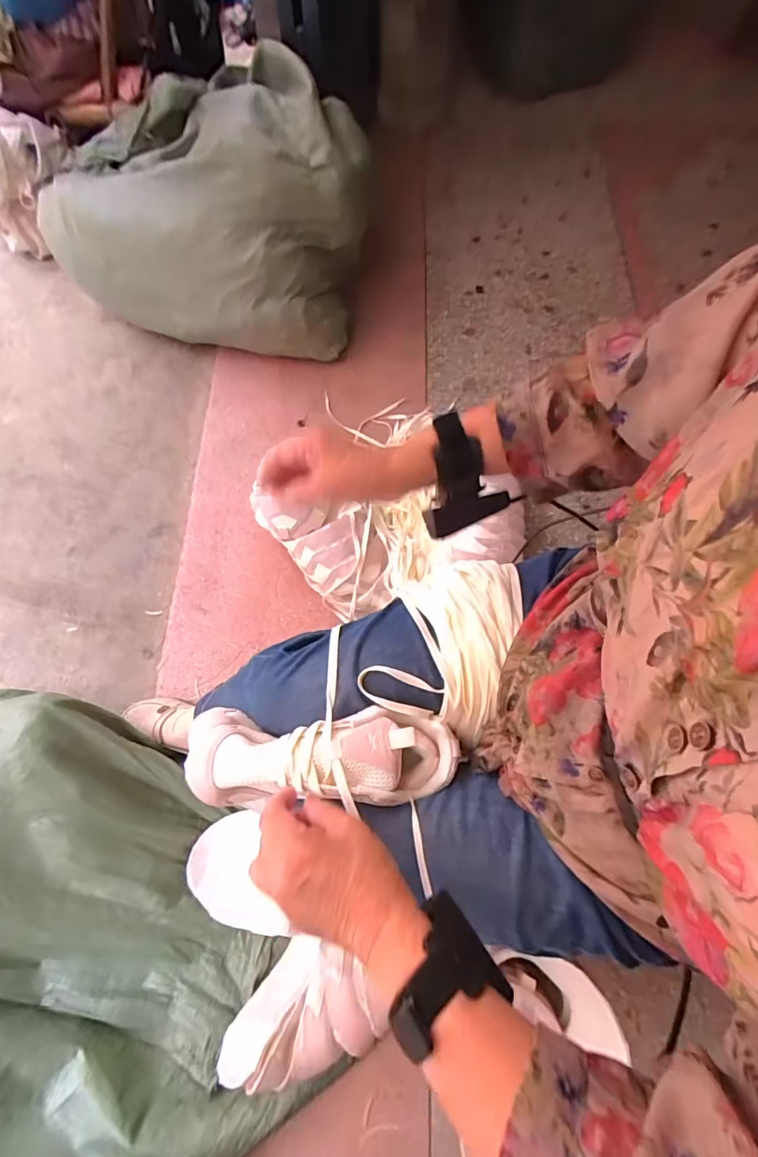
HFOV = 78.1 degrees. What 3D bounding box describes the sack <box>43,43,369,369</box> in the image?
[{"bbox_3d":[-0.344,-0.766,0.987,0.623,0.316,0.433,22,72,7],"label":"sack"}]

